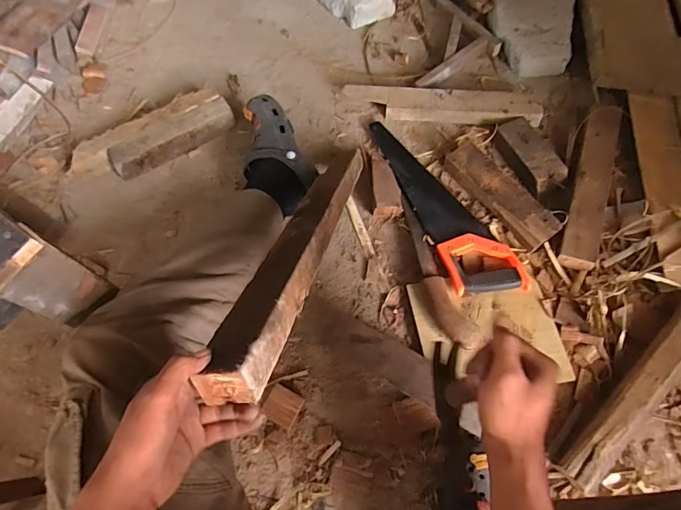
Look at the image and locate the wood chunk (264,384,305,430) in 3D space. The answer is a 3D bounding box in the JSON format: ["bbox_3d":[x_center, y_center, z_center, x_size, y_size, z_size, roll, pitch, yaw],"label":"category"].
[{"bbox_3d":[-0.092,0.245,0.713,0.053,0.007,0.052,24,70,12],"label":"wood chunk"}]

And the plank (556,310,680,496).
[{"bbox_3d":[0.480,0.199,0.687,0.391,0.048,0.065,-42,72,-14],"label":"plank"}]

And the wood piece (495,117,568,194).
[{"bbox_3d":[0.370,-0.197,0.869,0.078,0.035,0.160,-23,68,-8],"label":"wood piece"}]

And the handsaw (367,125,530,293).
[{"bbox_3d":[0.188,-0.105,0.832,0.121,0.036,0.425,-22,68,-7],"label":"handsaw"}]

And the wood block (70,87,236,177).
[{"bbox_3d":[-0.377,-0.234,0.893,0.323,0.061,0.093,-28,69,-10],"label":"wood block"}]

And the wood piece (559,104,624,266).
[{"bbox_3d":[0.467,-0.131,0.814,0.064,0.023,0.351,19,69,9],"label":"wood piece"}]

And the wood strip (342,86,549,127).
[{"bbox_3d":[0.208,-0.314,0.925,0.402,0.035,0.077,5,67,4],"label":"wood strip"}]

